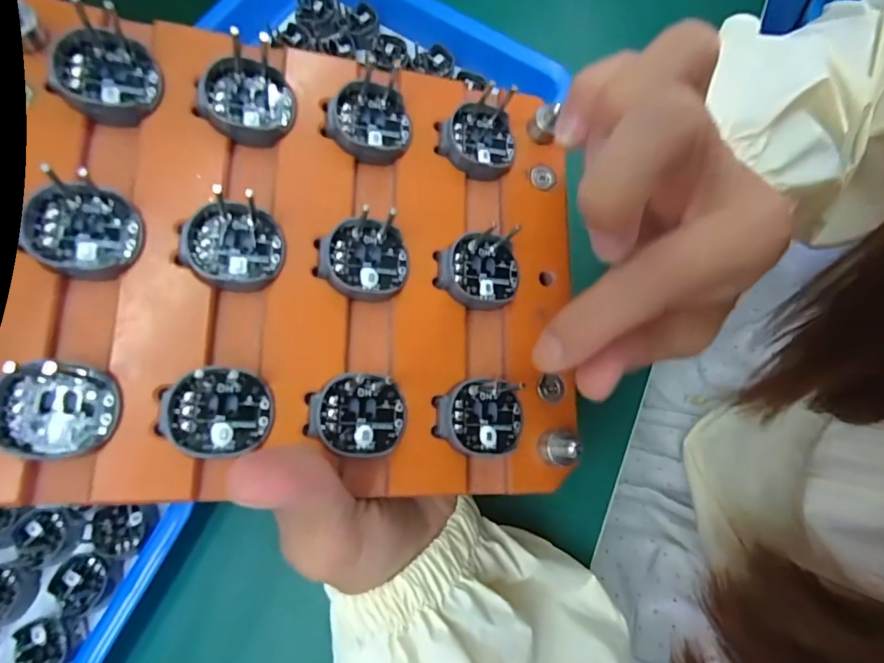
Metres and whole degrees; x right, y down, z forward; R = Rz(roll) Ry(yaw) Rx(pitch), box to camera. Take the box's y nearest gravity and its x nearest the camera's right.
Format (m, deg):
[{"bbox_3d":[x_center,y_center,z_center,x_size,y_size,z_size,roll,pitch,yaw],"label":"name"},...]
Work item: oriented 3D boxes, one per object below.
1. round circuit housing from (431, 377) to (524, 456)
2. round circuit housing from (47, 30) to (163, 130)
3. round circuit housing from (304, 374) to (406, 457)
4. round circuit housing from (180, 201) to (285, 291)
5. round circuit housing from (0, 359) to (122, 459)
[{"bbox_3d":[0.012,0.029,0.173,0.030,0.009,0.024,5,76,-15],"label":"round circuit housing"},{"bbox_3d":[-0.103,-0.077,0.161,0.028,0.013,0.028,-41,98,-17],"label":"round circuit housing"},{"bbox_3d":[-0.027,0.026,0.162,0.030,0.010,0.024,4,77,-16],"label":"round circuit housing"},{"bbox_3d":[-0.065,-0.026,0.161,0.029,0.012,0.029,3,77,-14],"label":"round circuit housing"},{"bbox_3d":[-0.103,0.021,0.139,0.034,0.011,0.028,-13,87,-13],"label":"round circuit housing"}]

